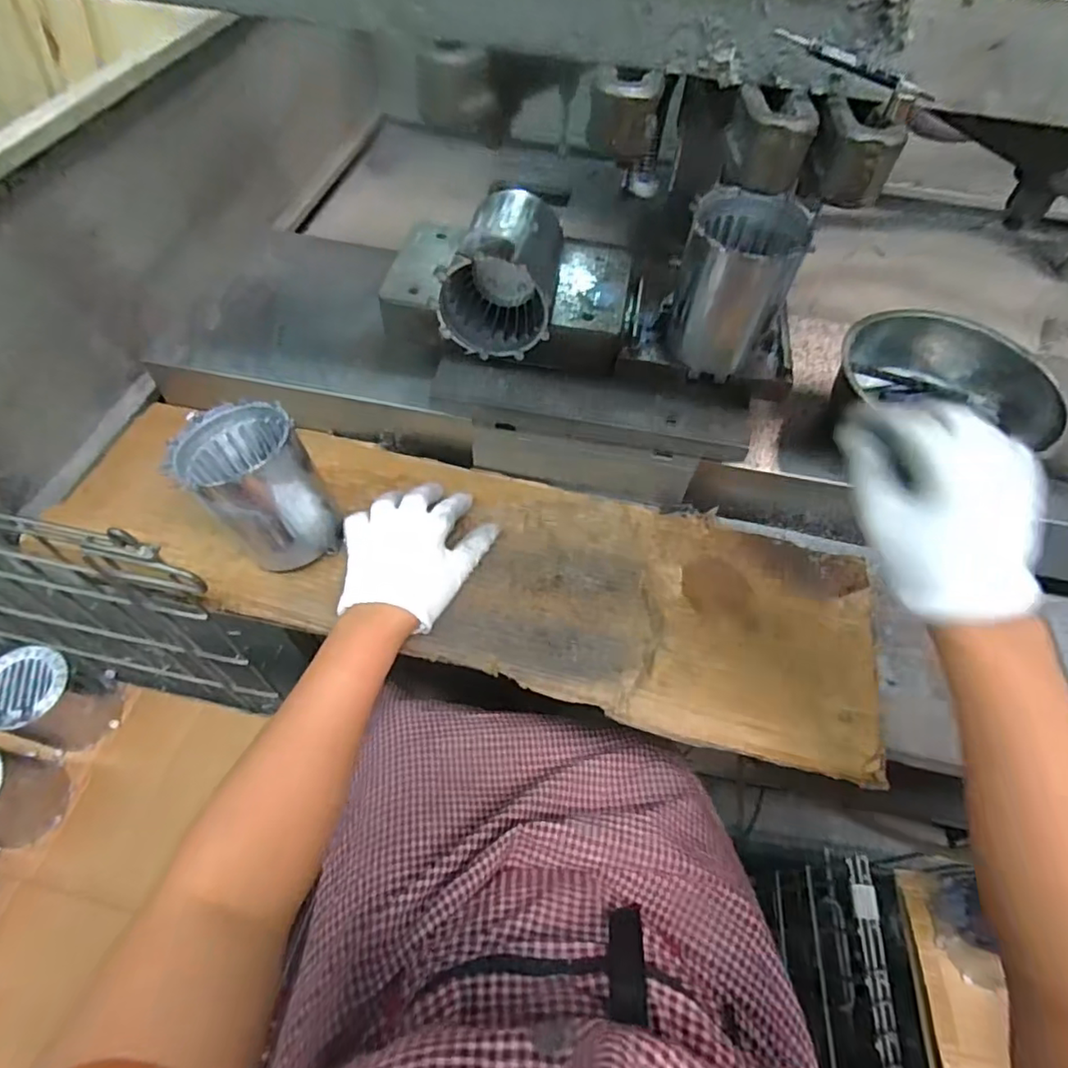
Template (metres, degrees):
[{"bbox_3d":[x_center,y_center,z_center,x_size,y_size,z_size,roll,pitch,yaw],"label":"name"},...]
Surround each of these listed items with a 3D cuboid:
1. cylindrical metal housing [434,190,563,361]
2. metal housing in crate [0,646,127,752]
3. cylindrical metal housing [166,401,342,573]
[{"bbox_3d":[-0.026,-0.232,0.521,0.093,0.089,0.122,8,57,1],"label":"cylindrical metal housing"},{"bbox_3d":[-0.543,0.187,0.672,0.090,0.116,0.090,2,57,-3],"label":"metal housing in crate"},{"bbox_3d":[-0.228,-0.039,0.489,0.089,0.109,0.106,-29,63,-21],"label":"cylindrical metal housing"}]

